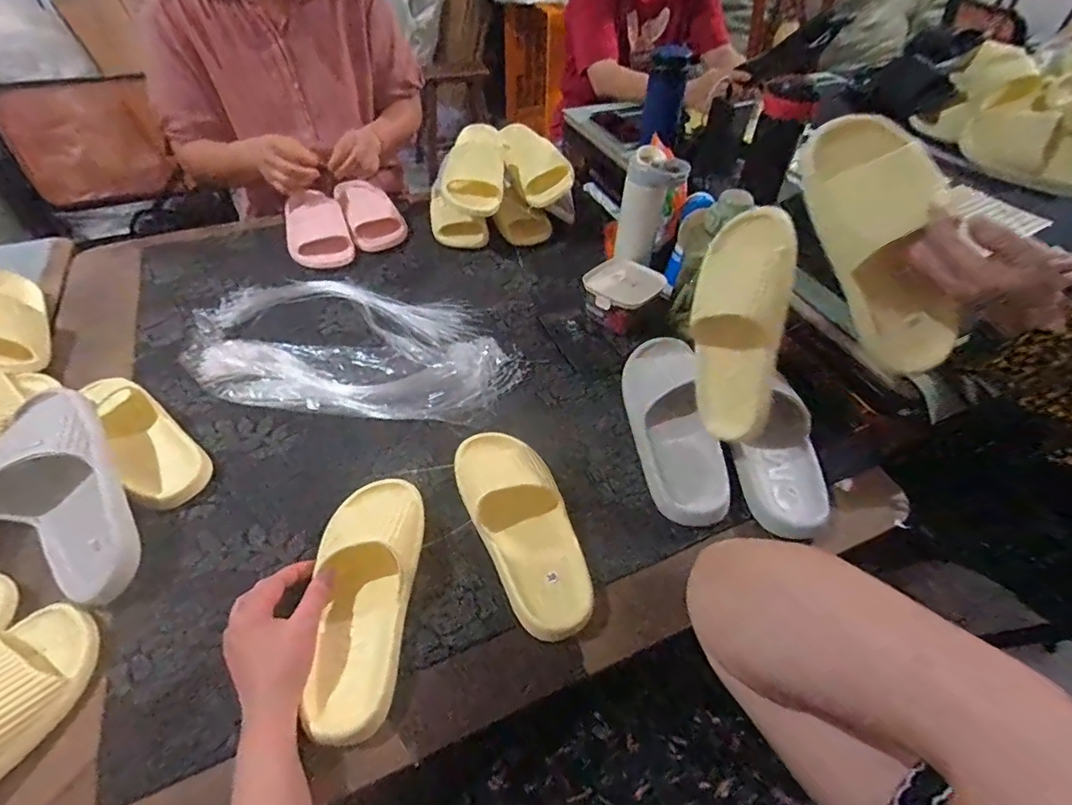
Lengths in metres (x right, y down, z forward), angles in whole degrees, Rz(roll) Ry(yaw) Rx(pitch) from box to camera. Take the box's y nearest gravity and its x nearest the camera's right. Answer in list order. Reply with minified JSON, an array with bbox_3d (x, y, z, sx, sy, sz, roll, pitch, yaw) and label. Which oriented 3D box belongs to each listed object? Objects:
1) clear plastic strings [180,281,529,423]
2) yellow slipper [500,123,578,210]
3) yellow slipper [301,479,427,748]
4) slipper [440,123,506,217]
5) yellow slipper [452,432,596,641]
[{"bbox_3d":[-0.269,-0.085,0.766,0.485,0.028,0.254,9,48,6],"label":"clear plastic strings"},{"bbox_3d":[-0.014,-0.457,0.983,0.108,0.058,0.223,-35,63,-7],"label":"yellow slipper"},{"bbox_3d":[-0.165,0.176,0.499,0.090,0.065,0.248,-1,52,-3],"label":"yellow slipper"},{"bbox_3d":[-0.111,-0.426,0.938,0.111,0.077,0.223,-1,48,-3],"label":"slipper"},{"bbox_3d":[-0.013,0.124,0.565,0.098,0.064,0.250,-20,51,-19],"label":"yellow slipper"}]

